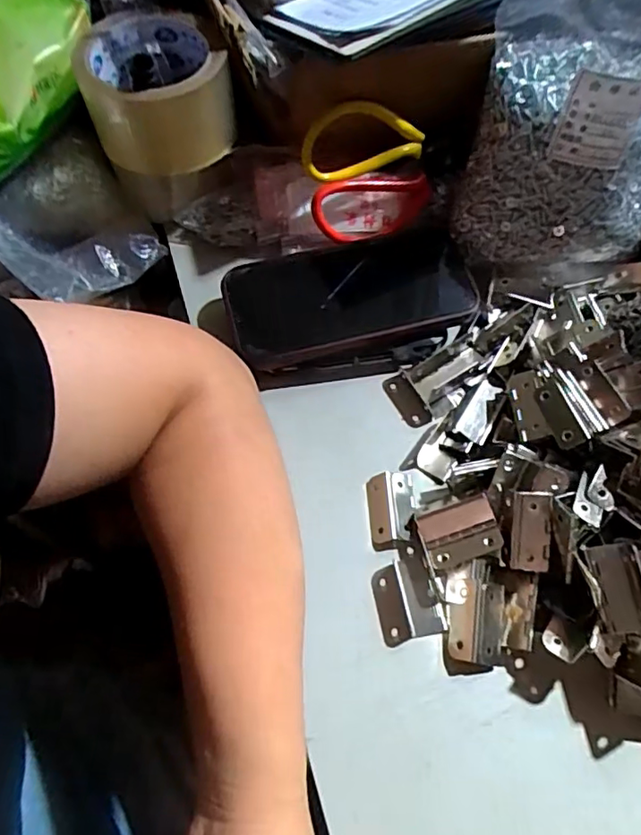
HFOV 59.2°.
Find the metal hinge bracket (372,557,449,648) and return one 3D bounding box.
[{"bbox_3d":[0.048,0.101,0.313,0.034,0.004,0.041,-10,64,-5],"label":"metal hinge bracket"}]

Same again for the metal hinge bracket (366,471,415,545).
[{"bbox_3d":[0.042,0.054,0.333,0.027,0.008,0.041,-3,64,-1],"label":"metal hinge bracket"}]

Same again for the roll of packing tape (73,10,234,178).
[{"bbox_3d":[-0.106,-0.215,0.379,0.093,0.060,0.096,-8,64,-3],"label":"roll of packing tape"}]

